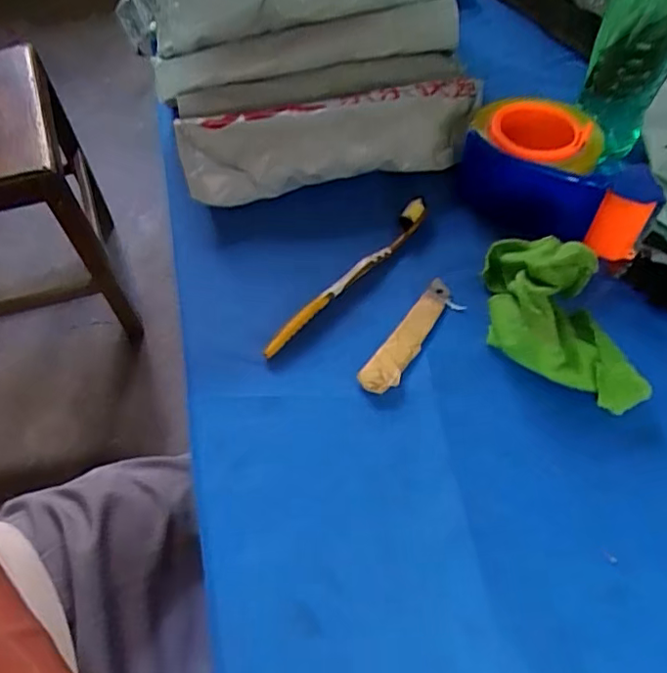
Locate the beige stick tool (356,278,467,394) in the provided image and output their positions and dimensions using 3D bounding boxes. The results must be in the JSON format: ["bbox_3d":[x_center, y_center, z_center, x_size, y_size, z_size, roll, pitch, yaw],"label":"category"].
[{"bbox_3d":[0.056,-0.001,0.408,0.027,0.006,0.108,31,63,22],"label":"beige stick tool"}]

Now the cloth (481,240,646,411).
[{"bbox_3d":[0.149,-0.015,0.387,0.073,0.051,0.133,-13,56,-5],"label":"cloth"}]

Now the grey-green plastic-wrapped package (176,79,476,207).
[{"bbox_3d":[0.002,-0.169,0.497,0.264,0.051,0.070,-11,56,-4],"label":"grey-green plastic-wrapped package"}]

